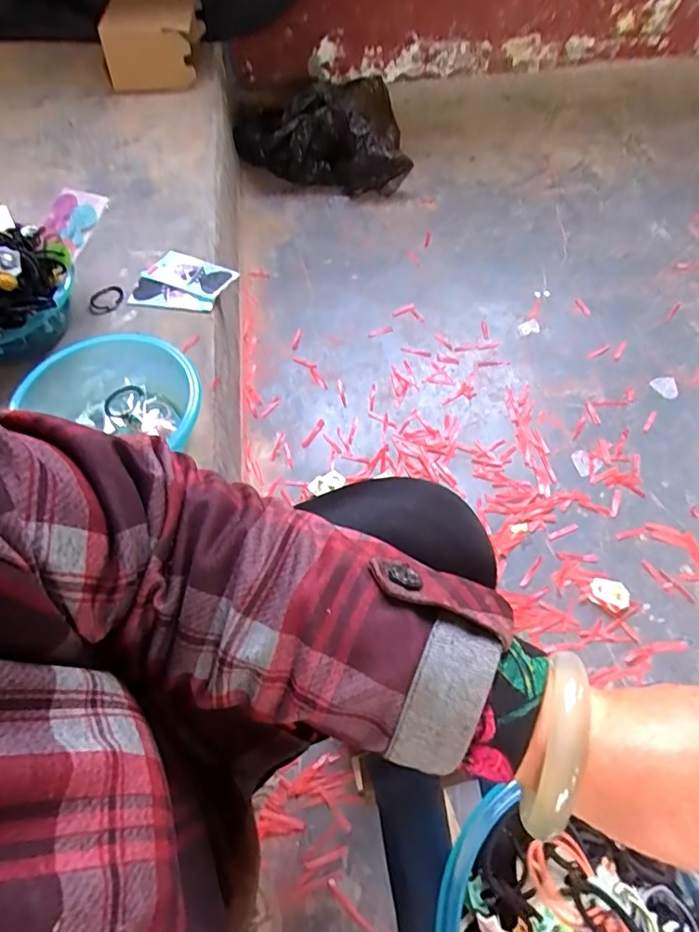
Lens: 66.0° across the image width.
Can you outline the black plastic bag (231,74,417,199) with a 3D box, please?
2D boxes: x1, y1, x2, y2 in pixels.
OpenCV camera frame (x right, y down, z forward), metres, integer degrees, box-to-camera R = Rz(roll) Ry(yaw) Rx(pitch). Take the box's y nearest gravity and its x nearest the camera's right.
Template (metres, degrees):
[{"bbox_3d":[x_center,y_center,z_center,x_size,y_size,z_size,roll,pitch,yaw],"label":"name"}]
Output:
[{"bbox_3d":[-0.066,-0.728,1.194,0.362,0.156,0.238,-7,61,-3],"label":"black plastic bag"}]

